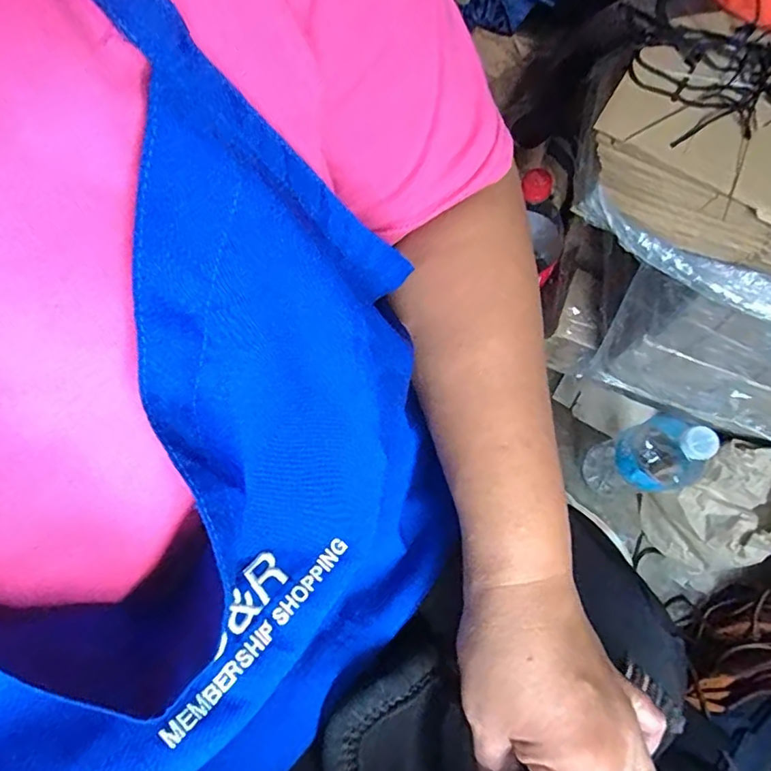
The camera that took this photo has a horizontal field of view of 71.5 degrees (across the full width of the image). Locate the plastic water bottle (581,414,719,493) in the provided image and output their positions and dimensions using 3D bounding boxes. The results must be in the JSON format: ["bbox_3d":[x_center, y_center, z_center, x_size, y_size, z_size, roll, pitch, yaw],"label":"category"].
[{"bbox_3d":[0.289,0.078,0.599,0.071,0.195,0.078,-4,73,1],"label":"plastic water bottle"}]

